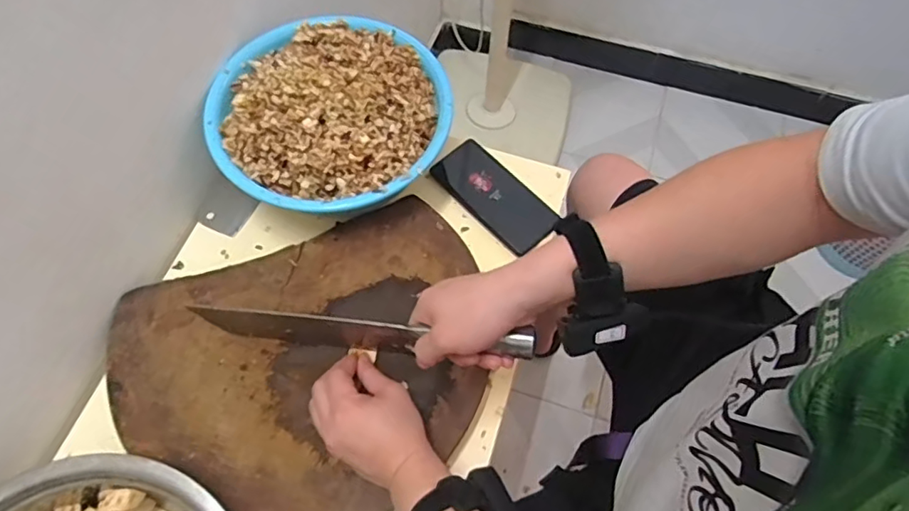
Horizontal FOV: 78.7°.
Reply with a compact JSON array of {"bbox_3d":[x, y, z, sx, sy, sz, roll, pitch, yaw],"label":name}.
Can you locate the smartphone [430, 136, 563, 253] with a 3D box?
[{"bbox_3d":[0.046,-0.076,0.676,0.072,0.014,0.160,-40,69,-19],"label":"smartphone"}]

